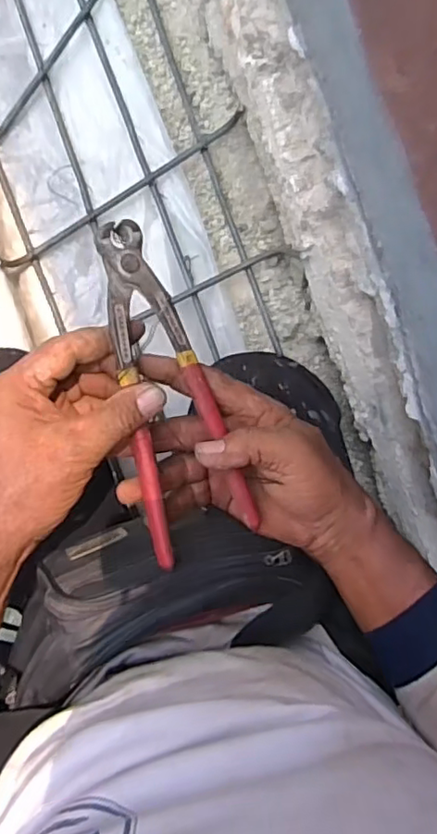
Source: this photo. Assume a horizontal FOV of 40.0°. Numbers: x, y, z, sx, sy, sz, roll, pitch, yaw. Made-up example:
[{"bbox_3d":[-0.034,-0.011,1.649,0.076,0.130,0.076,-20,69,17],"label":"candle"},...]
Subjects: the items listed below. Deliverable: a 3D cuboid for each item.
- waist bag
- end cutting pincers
[{"bbox_3d":[-0.035,0.128,0.429,0.224,0.087,0.095,-10,92,-8],"label":"waist bag"},{"bbox_3d":[-0.033,-0.018,0.393,0.070,0.021,0.217,-16,95,-8],"label":"end cutting pincers"}]

